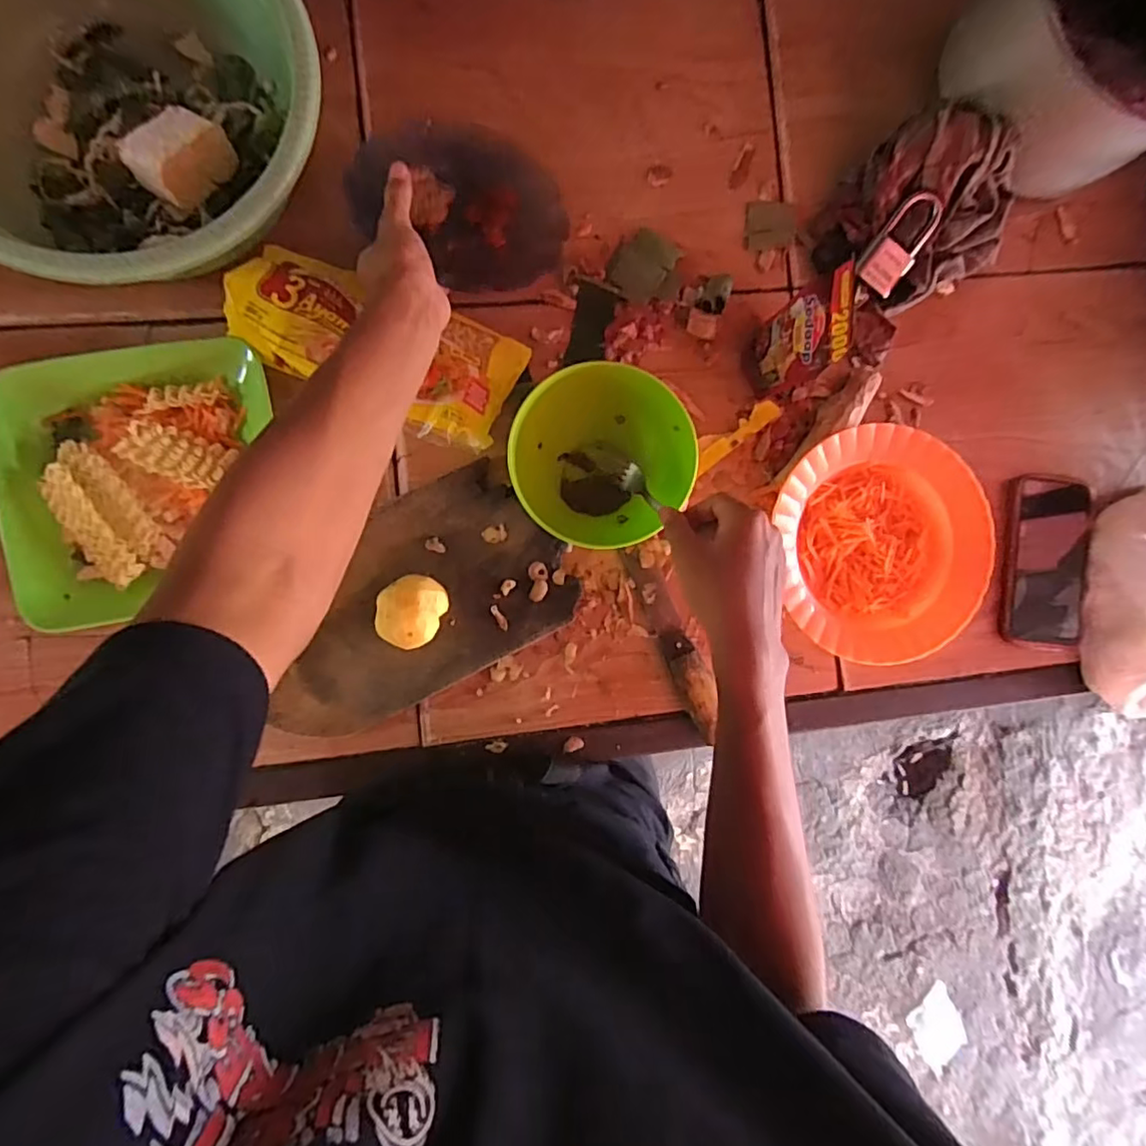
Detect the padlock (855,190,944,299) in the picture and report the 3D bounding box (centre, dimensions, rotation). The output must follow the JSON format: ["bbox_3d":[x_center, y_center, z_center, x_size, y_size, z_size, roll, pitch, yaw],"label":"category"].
[{"bbox_3d":[0.312,-0.314,0.570,0.044,0.016,0.087,30,105,-11],"label":"padlock"}]

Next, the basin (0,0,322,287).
[{"bbox_3d":[-0.345,-0.356,0.470,0.295,0.118,0.271,0,91,-7],"label":"basin"}]

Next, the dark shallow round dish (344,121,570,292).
[{"bbox_3d":[-0.099,-0.330,0.534,0.180,0.048,0.158,-27,90,-7],"label":"dark shallow round dish"}]

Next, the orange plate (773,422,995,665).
[{"bbox_3d":[0.293,-0.026,0.567,0.202,0.037,0.214,0,87,-6],"label":"orange plate"}]

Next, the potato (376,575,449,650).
[{"bbox_3d":[-0.138,0.032,0.508,0.057,0.044,0.062,0,91,-7],"label":"potato"}]

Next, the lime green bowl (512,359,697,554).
[{"bbox_3d":[0.023,-0.104,0.520,0.149,0.069,0.156,0,91,-7],"label":"lime green bowl"}]

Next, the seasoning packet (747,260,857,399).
[{"bbox_3d":[0.201,-0.206,0.534,0.015,0.117,0.080,4,79,-31],"label":"seasoning packet"}]

